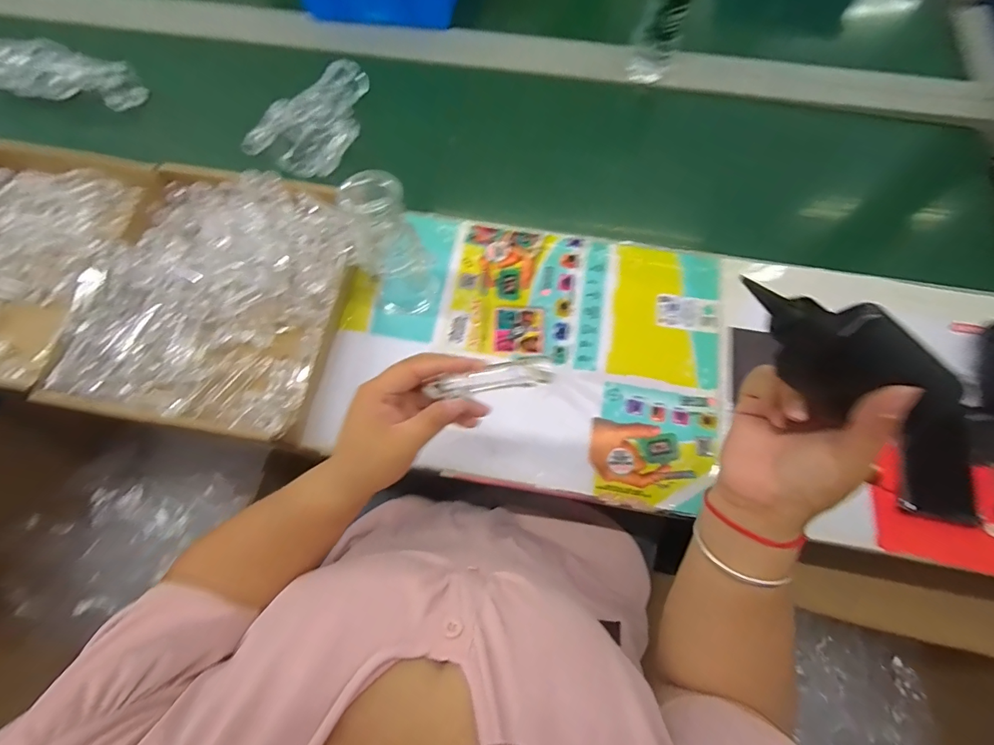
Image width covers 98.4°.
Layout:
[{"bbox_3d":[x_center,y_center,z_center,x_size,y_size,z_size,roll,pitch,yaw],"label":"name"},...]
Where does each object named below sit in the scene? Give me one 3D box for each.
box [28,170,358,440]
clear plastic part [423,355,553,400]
[{"bbox_3d":[-0.324,-0.090,0.505,0.287,0.061,0.314,8,71,3],"label":"box"},{"bbox_3d":[-0.003,0.005,0.316,0.092,0.014,0.018,-11,71,-7],"label":"clear plastic part"}]

